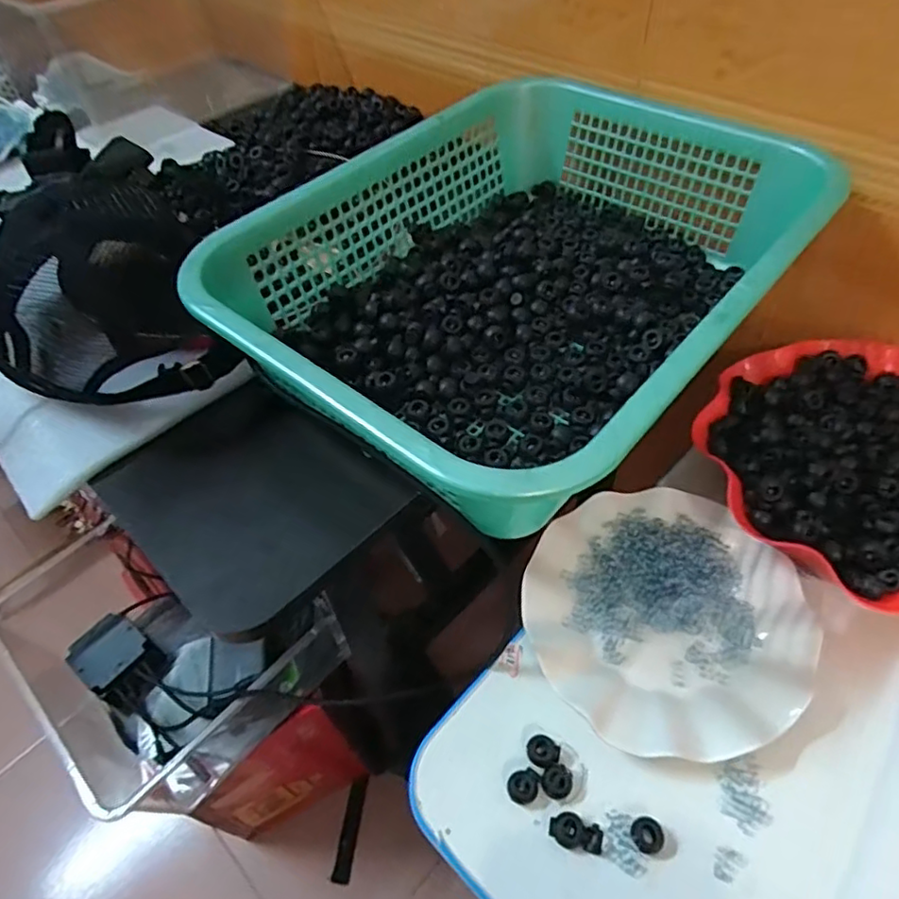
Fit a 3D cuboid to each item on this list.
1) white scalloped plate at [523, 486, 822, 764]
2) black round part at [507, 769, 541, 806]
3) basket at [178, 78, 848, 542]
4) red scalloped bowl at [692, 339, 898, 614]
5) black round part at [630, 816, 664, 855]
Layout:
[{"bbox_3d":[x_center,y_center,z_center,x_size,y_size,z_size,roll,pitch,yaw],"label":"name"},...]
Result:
[{"bbox_3d":[0.143,0.110,0.414,0.176,0.024,0.175,-2,51,3],"label":"white scalloped plate"},{"bbox_3d":[0.044,0.199,0.365,0.018,0.012,0.019,-2,51,3],"label":"black round part"},{"bbox_3d":[0.051,-0.124,0.429,0.289,0.089,0.378,33,60,26],"label":"basket"},{"bbox_3d":[0.300,0.014,0.440,0.206,0.054,0.224,-2,51,3],"label":"red scalloped bowl"},{"bbox_3d":[0.111,0.217,0.345,0.017,0.006,0.018,-2,51,3],"label":"black round part"}]

